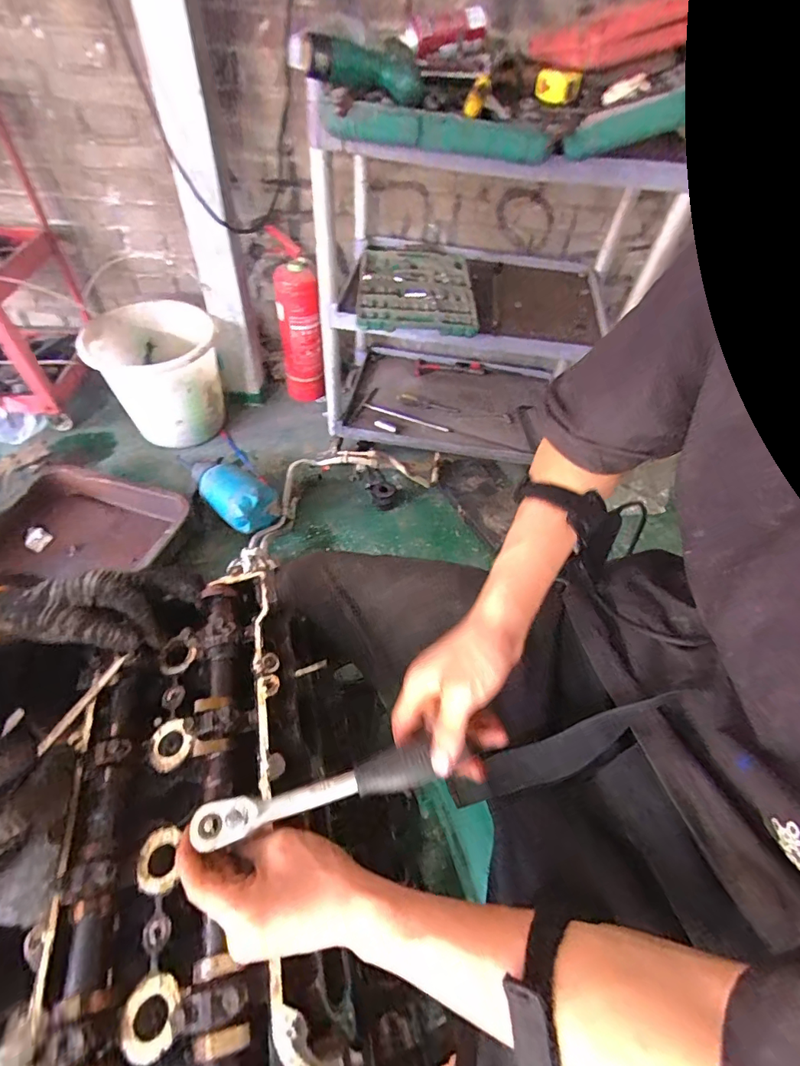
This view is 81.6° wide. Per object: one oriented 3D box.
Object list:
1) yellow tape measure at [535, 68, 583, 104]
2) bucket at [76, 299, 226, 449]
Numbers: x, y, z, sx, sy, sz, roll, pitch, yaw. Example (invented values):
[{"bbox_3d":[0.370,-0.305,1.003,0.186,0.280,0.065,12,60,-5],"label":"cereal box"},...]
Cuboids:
[{"bbox_3d":[0.274,-0.777,0.805,0.076,0.038,0.053,15,51,7],"label":"yellow tape measure"},{"bbox_3d":[-0.707,-0.459,1.383,0.334,0.294,0.313,-10,52,-13],"label":"bucket"}]

